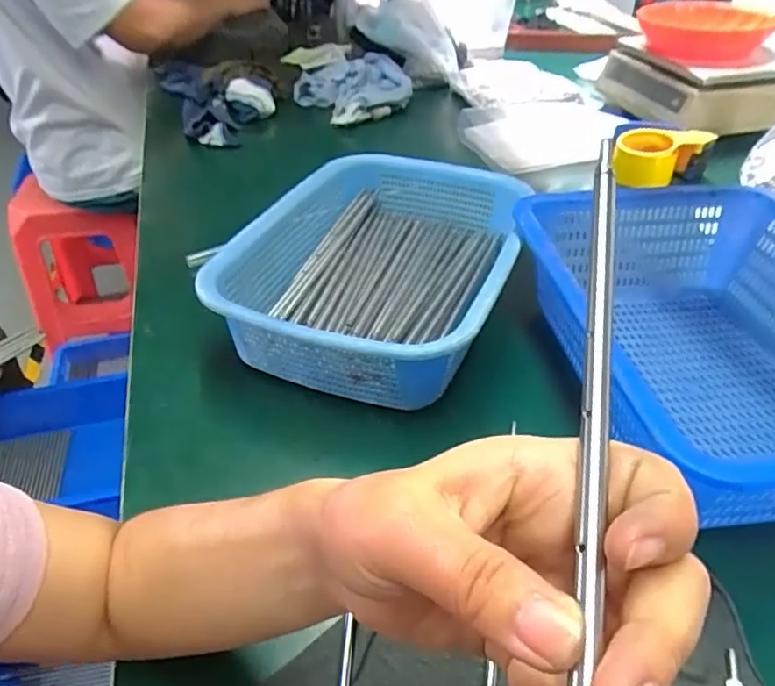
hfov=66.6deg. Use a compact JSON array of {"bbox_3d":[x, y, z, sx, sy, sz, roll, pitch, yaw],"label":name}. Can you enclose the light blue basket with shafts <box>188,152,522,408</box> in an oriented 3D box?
[{"bbox_3d":[0.000,-0.082,0.585,0.239,0.089,0.338,16,42,18],"label":"light blue basket with shafts"}]

